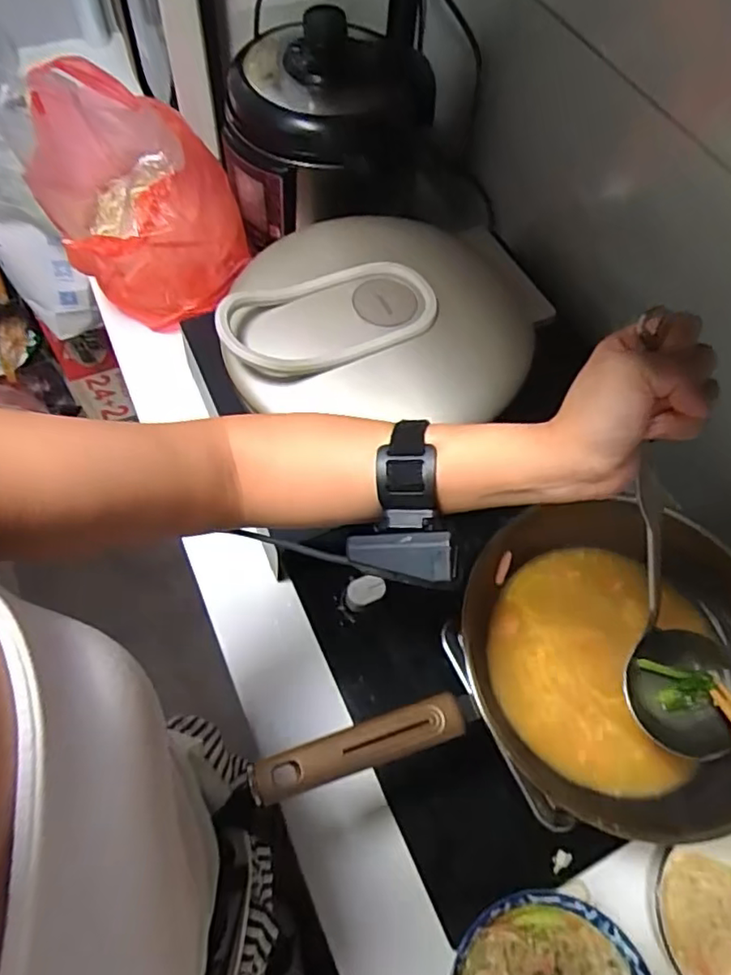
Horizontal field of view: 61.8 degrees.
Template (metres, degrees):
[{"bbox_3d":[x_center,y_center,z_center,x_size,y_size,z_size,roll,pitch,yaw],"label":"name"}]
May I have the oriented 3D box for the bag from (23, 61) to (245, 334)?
[{"bbox_3d":[-0.312,-0.401,0.841,0.234,0.221,0.296,-18,63,-14],"label":"bag"}]

